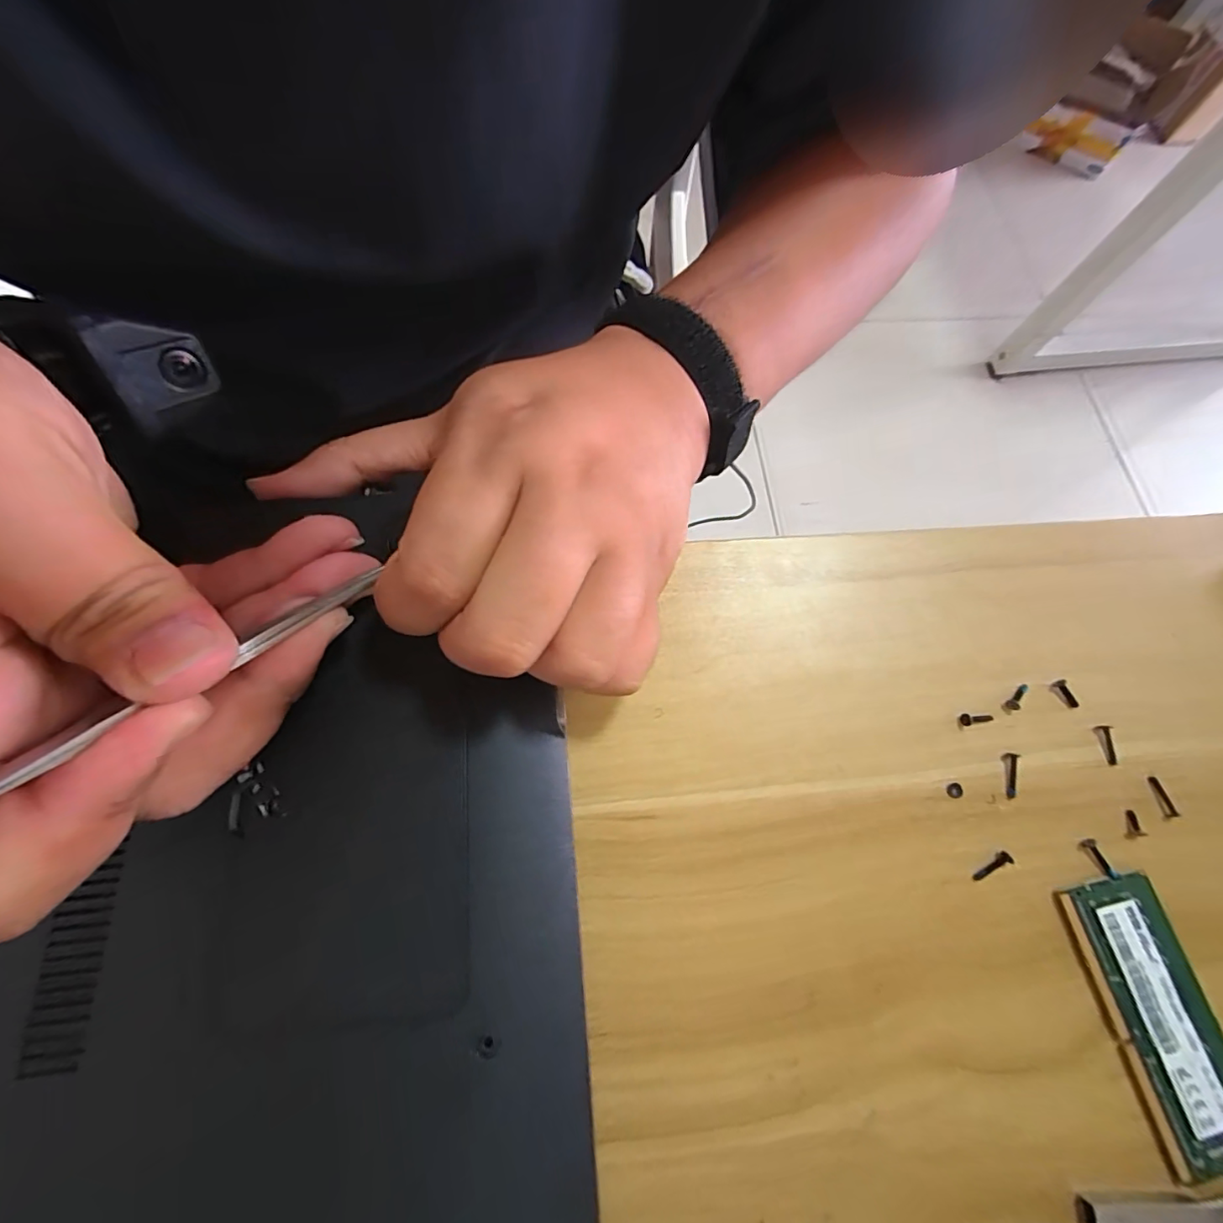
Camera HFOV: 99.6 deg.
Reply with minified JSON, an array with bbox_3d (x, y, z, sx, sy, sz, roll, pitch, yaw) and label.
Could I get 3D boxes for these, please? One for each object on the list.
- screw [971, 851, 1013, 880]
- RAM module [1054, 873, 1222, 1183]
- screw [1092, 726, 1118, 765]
[{"bbox_3d":[0.116,0.078,0.158,0.013,0.004,0.004,-24,73,-11],"label":"screw"},{"bbox_3d":[0.155,0.115,0.146,0.028,0.004,0.068,-10,72,-7],"label":"RAM module"},{"bbox_3d":[0.165,0.044,0.171,0.004,0.004,0.013,0,70,-3],"label":"screw"}]

